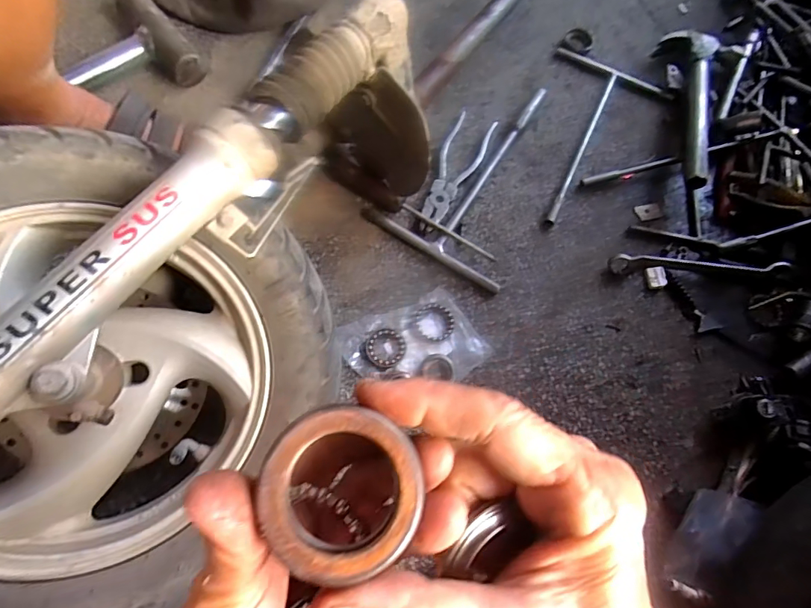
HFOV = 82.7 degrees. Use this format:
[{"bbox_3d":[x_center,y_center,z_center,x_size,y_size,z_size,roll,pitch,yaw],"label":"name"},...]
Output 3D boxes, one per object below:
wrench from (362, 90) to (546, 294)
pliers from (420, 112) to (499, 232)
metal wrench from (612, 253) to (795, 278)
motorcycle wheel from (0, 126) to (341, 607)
[{"bbox_3d":[0.103,-0.175,0.597,0.181,0.019,0.293,32,72,5],"label":"wrench"},{"bbox_3d":[0.067,-0.170,0.593,0.050,0.017,0.190,22,71,2],"label":"pliers"},{"bbox_3d":[0.359,-0.046,0.563,0.218,0.021,0.021,5,71,-4],"label":"metal wrench"},{"bbox_3d":[-0.233,0.057,0.327,0.362,0.100,0.366,40,69,-15],"label":"motorcycle wheel"}]

